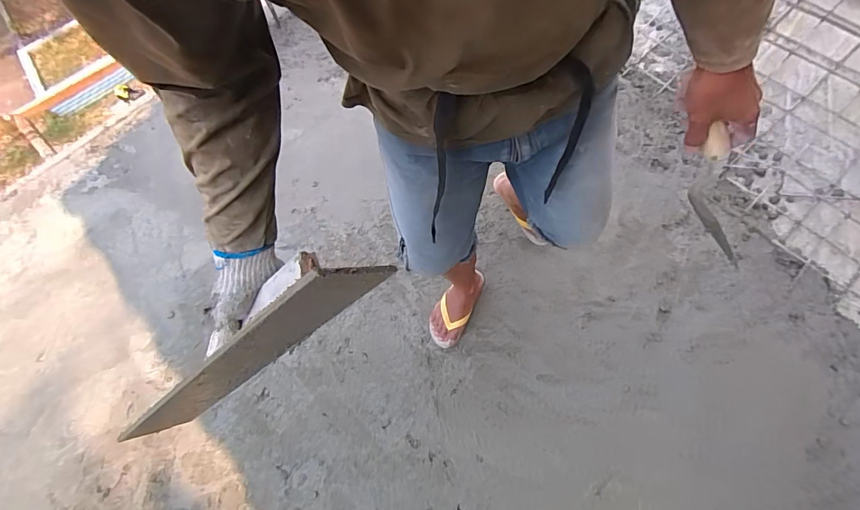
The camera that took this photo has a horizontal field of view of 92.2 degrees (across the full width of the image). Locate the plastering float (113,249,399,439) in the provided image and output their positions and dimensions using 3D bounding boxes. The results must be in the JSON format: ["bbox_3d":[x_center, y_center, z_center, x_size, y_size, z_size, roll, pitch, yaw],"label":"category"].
[{"bbox_3d":[-0.268,0.140,0.579,0.552,0.123,0.066,-38,63,31],"label":"plastering float"}]

